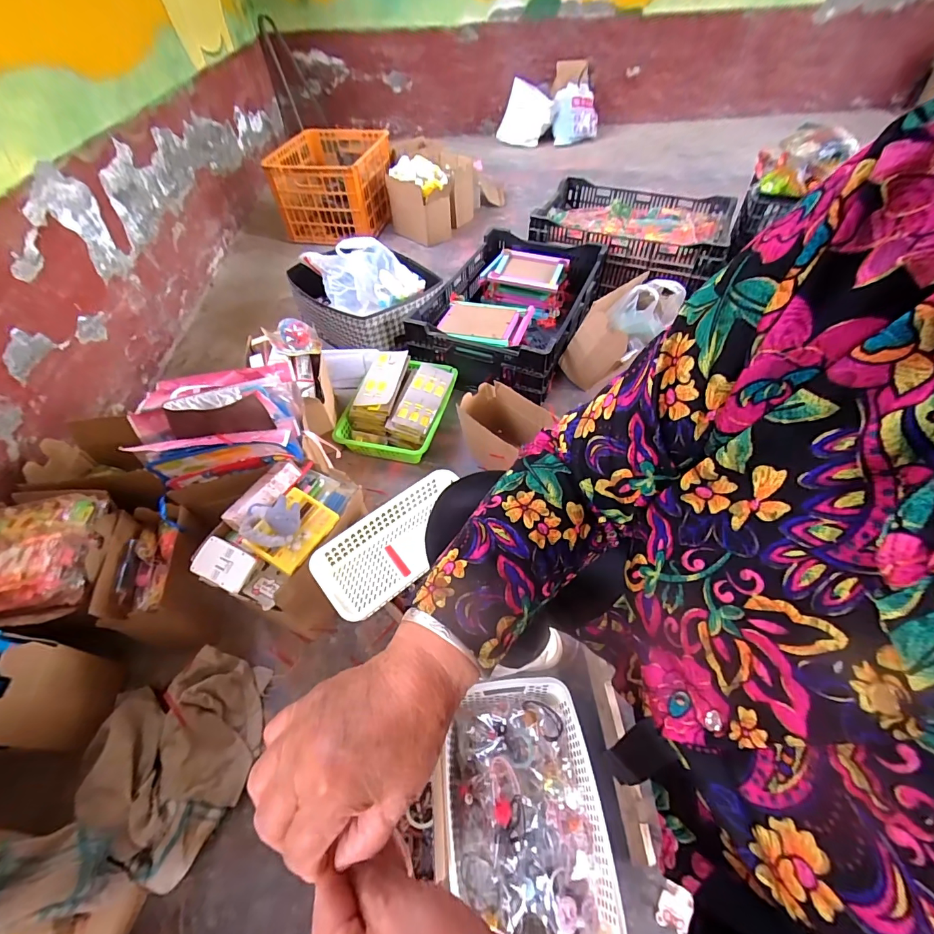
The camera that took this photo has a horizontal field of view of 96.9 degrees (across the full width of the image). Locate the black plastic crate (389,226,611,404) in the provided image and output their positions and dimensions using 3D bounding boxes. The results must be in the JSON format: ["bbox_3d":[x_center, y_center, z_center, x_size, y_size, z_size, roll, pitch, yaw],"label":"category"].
[{"bbox_3d":[0.126,-0.483,1.255,0.416,0.173,0.596,18,55,17],"label":"black plastic crate"}]

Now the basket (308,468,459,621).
[{"bbox_3d":[-0.106,0.116,0.650,0.258,0.050,0.115,-35,57,-22],"label":"basket"}]

